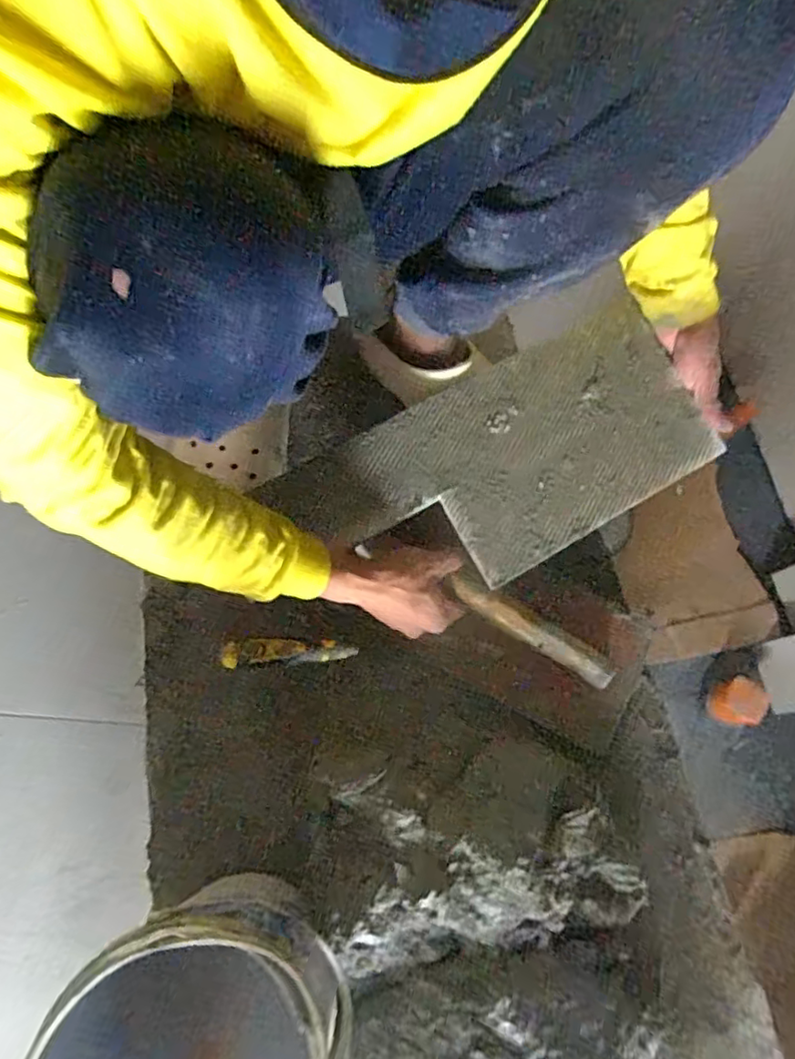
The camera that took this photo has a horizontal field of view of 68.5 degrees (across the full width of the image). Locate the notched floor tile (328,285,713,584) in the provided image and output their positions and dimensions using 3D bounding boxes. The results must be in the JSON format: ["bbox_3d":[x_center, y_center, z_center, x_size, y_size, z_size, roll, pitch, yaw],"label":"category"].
[{"bbox_3d":[0.123,-0.072,0.563,0.355,0.008,0.184,-30,87,-11],"label":"notched floor tile"}]

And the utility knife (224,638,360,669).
[{"bbox_3d":[-0.098,0.115,0.544,0.124,0.015,0.022,5,68,-28],"label":"utility knife"}]

